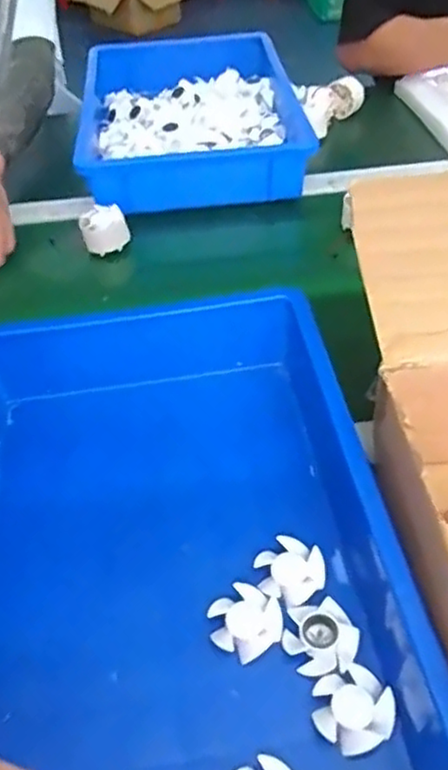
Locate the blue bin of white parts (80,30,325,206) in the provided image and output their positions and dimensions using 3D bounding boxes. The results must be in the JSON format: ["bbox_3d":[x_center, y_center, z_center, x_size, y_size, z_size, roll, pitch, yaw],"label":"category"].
[{"bbox_3d":[-0.047,-0.389,0.970,0.287,0.084,0.429,-6,44,-2],"label":"blue bin of white parts"}]

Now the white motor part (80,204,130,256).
[{"bbox_3d":[-0.138,-0.177,0.778,0.053,0.053,0.043,-13,45,-9],"label":"white motor part"}]

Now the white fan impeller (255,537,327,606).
[{"bbox_3d":[0.045,0.128,0.457,0.044,0.010,0.046,-2,44,2],"label":"white fan impeller"}]

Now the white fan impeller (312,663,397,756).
[{"bbox_3d":[0.077,0.191,0.393,0.044,0.011,0.045,-2,44,2],"label":"white fan impeller"}]

